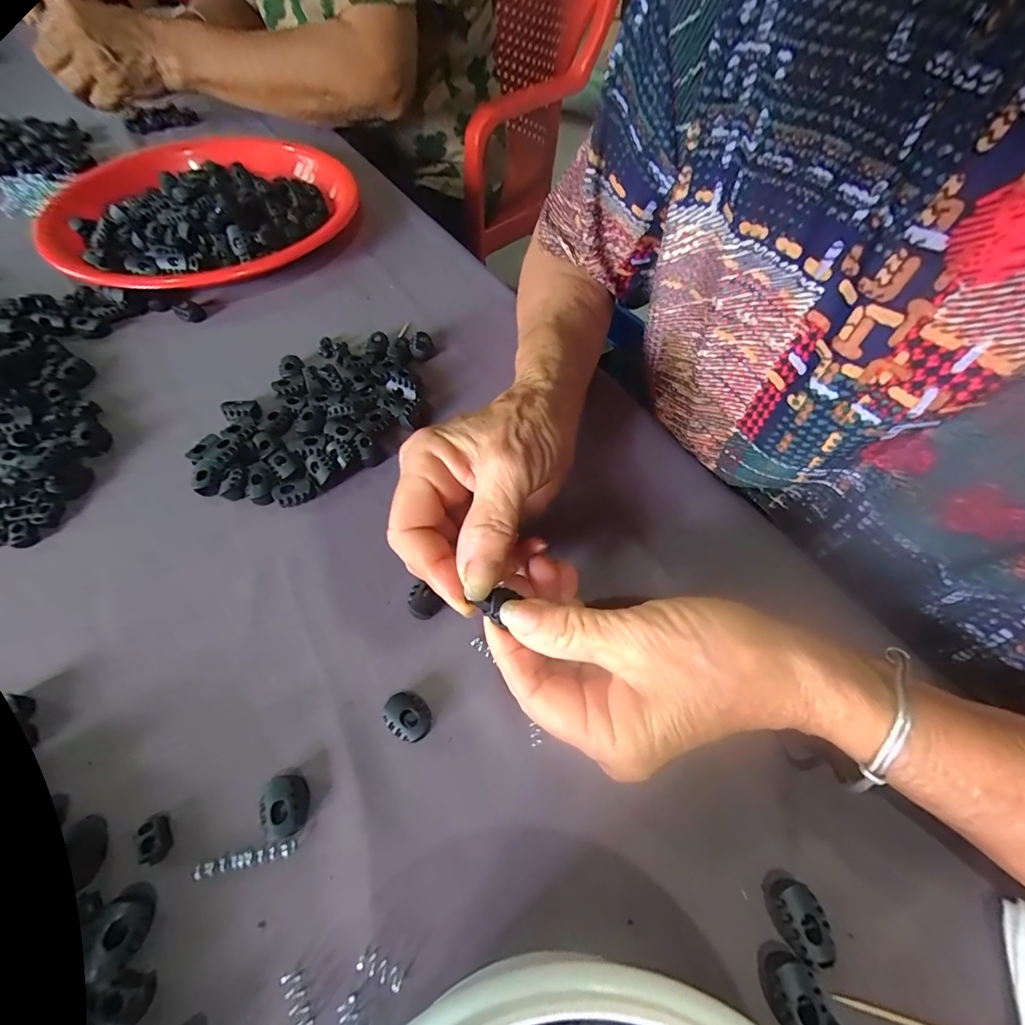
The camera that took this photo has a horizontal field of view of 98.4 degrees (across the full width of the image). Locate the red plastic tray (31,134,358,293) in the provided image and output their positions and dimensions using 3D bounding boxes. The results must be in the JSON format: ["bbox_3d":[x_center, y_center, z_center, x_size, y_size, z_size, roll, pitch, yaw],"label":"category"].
[{"bbox_3d":[-0.277,-0.277,0.402,0.251,0.045,0.257,-37,65,-22],"label":"red plastic tray"}]

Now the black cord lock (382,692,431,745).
[{"bbox_3d":[-0.047,0.092,0.200,0.022,0.010,0.018,36,63,19],"label":"black cord lock"}]

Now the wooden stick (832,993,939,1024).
[{"bbox_3d":[0.144,0.179,0.154,0.058,0.004,0.004,14,58,7],"label":"wooden stick"}]

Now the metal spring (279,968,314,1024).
[{"bbox_3d":[-0.075,0.169,0.153,0.007,0.004,0.018,-26,62,-18],"label":"metal spring"}]

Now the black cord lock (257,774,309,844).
[{"bbox_3d":[-0.094,0.120,0.180,0.020,0.009,0.022,-25,61,-17],"label":"black cord lock"}]

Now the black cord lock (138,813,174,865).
[{"bbox_3d":[-0.140,0.128,0.174,0.008,0.008,0.016,-26,62,-17],"label":"black cord lock"}]

